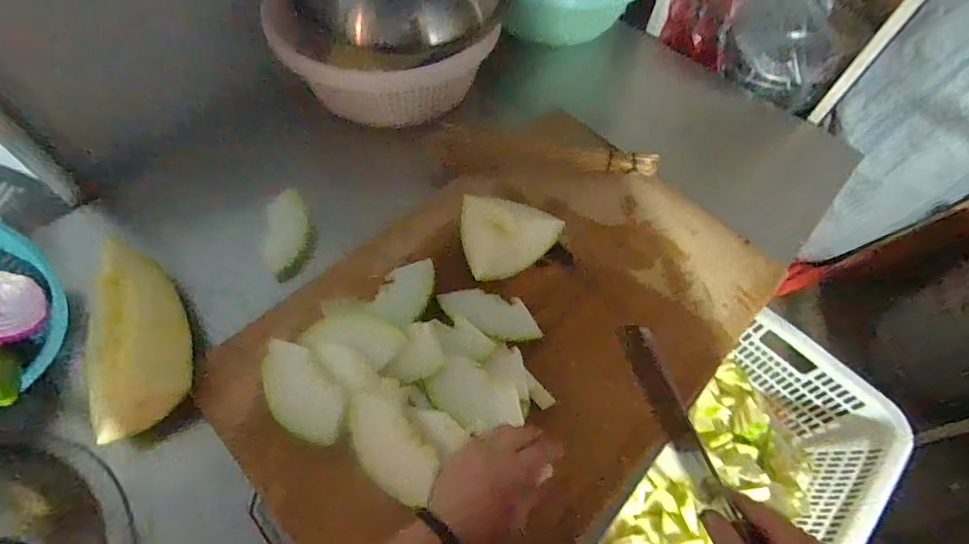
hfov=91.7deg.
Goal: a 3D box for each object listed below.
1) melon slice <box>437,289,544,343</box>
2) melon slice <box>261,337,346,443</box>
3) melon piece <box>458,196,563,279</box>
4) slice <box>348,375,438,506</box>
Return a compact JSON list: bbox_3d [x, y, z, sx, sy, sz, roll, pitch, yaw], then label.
[{"bbox_3d":[0.007,0.052,0.576,0.126,0.016,0.063,13,59,5],"label":"melon slice"},{"bbox_3d":[-0.200,0.131,0.511,0.121,0.016,0.066,38,64,18],"label":"melon slice"},{"bbox_3d":[0.024,-0.037,0.605,0.136,0.063,0.107,15,59,7],"label":"melon piece"},{"bbox_3d":[-0.098,0.182,0.494,0.066,0.019,0.127,-26,63,-17],"label":"slice"}]

